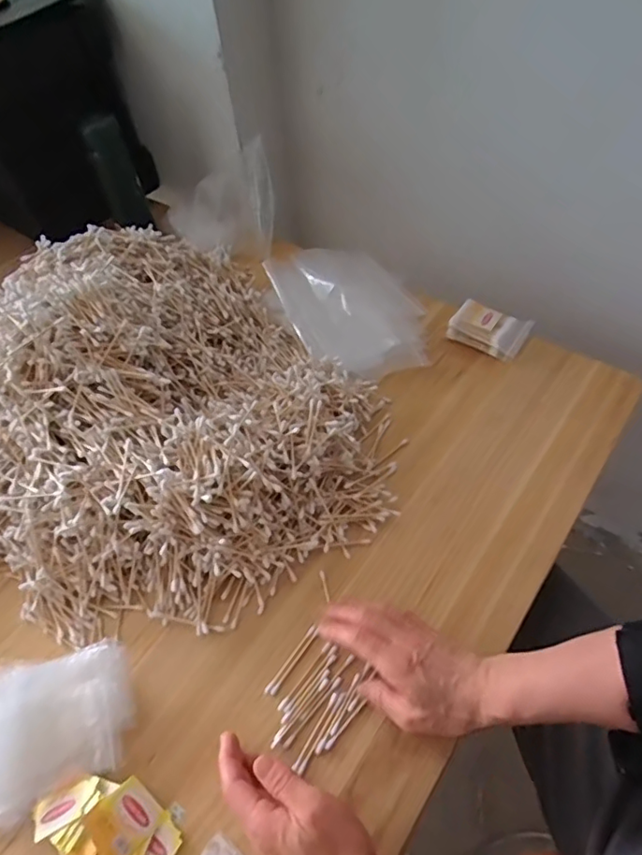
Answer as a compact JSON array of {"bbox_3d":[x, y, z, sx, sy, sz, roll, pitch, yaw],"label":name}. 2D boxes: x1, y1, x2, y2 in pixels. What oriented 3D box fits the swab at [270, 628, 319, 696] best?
[{"bbox_3d":[-0.022,0.206,0.481,0.005,0.004,0.066,29,59,25],"label":"swab"}]

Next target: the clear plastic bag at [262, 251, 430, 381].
[{"bbox_3d":[0.036,-0.154,0.689,0.149,0.046,0.220,-23,53,-13],"label":"clear plastic bag"}]

